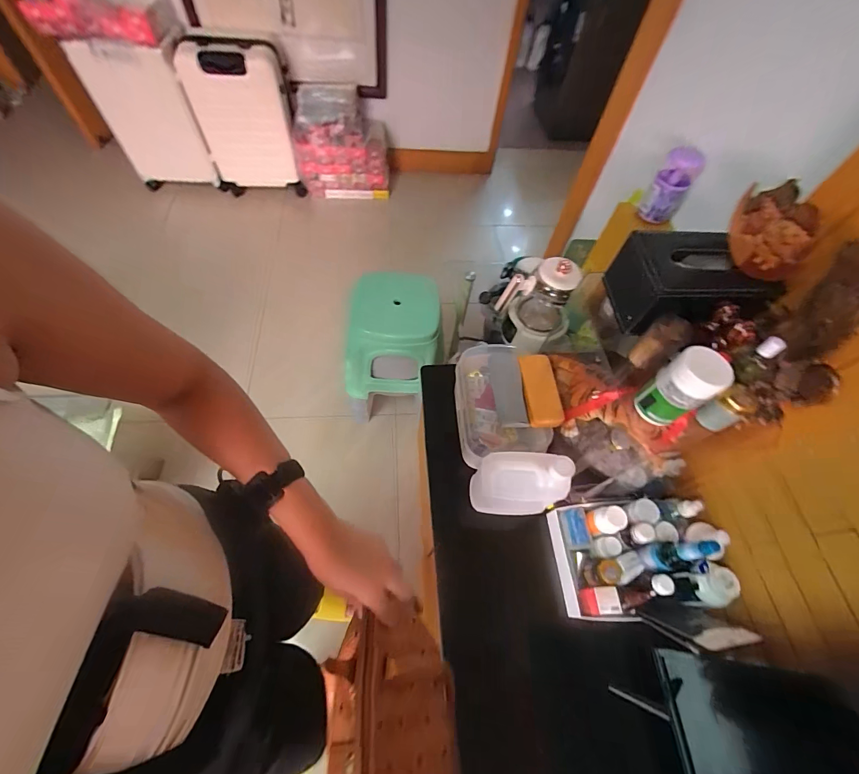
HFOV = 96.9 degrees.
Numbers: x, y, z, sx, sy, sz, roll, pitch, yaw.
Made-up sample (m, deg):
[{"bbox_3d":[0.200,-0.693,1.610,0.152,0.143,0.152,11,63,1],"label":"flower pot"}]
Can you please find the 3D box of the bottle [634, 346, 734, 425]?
[{"bbox_3d":[0.343,0.001,0.523,0.068,0.107,0.070,-30,67,-17],"label":"bottle"}]

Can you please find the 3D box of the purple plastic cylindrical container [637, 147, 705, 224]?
[{"bbox_3d":[0.523,-0.431,0.826,0.077,0.130,0.072,1,62,-2],"label":"purple plastic cylindrical container"}]

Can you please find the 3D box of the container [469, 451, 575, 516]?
[{"bbox_3d":[0.168,0.183,0.726,0.173,0.164,0.092,8,62,2],"label":"container"}]

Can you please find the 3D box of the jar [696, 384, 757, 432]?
[{"bbox_3d":[0.427,0.033,0.548,0.046,0.065,0.043,1,62,-2],"label":"jar"}]

